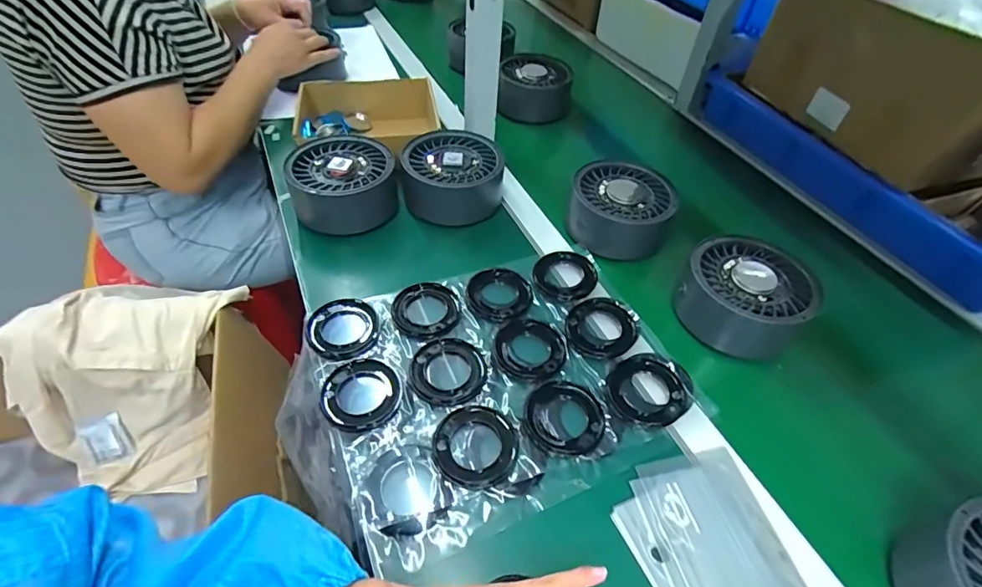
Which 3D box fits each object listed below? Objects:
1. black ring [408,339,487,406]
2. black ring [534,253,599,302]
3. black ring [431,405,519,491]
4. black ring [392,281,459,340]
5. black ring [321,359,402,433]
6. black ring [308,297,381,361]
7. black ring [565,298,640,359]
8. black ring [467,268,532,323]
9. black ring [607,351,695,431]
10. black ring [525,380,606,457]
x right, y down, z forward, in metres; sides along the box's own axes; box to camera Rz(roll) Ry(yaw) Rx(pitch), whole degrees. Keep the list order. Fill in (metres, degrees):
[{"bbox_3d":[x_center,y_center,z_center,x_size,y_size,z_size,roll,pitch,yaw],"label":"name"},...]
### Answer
[{"bbox_3d":[-0.045,0.079,0.497,0.076,0.004,0.081,2,49,-3],"label":"black ring"},{"bbox_3d":[0.092,-0.024,0.588,0.072,0.009,0.073,2,49,-3],"label":"black ring"},{"bbox_3d":[-0.014,0.140,0.444,0.078,0.005,0.078,2,49,-3],"label":"black ring"},{"bbox_3d":[-0.072,0.018,0.544,0.077,0.005,0.074,2,49,-3],"label":"black ring"},{"bbox_3d":[-0.126,0.098,0.470,0.075,0.008,0.077,2,49,-3],"label":"black ring"},{"bbox_3d":[-0.160,0.037,0.519,0.073,0.008,0.079,2,49,-3],"label":"black ring"},{"bbox_3d":[0.126,0.034,0.540,0.075,0.014,0.083,12,49,6],"label":"black ring"},{"bbox_3d":[0.011,0.001,0.565,0.074,0.016,0.077,2,49,-3],"label":"black ring"},{"bbox_3d":[0.164,0.096,0.492,0.088,0.012,0.077,-33,59,-28],"label":"black ring"},{"bbox_3d":[0.073,0.120,0.469,0.076,0.006,0.076,2,49,-3],"label":"black ring"}]

